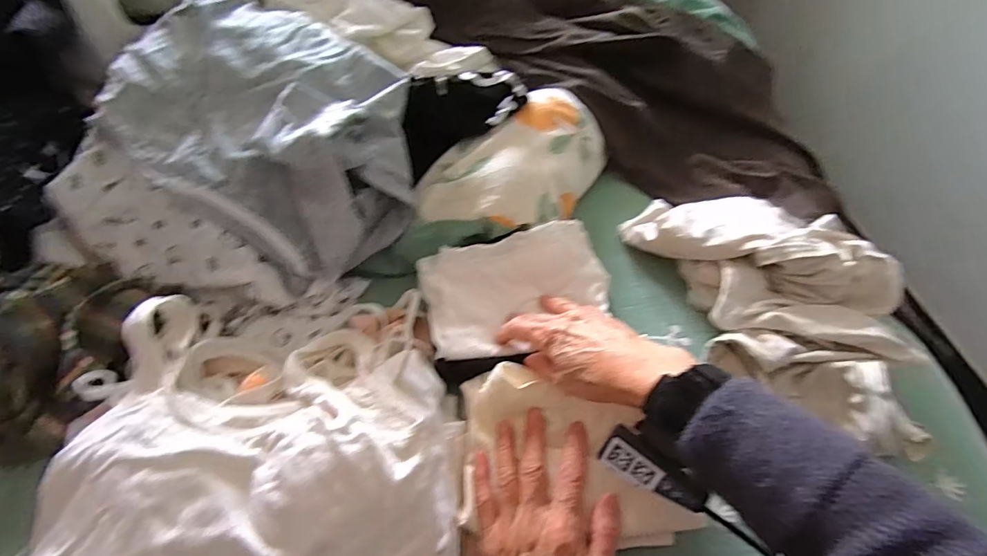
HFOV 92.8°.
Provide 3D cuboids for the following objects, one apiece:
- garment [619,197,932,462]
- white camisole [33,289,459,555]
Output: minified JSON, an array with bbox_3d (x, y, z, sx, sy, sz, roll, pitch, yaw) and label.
[{"bbox_3d":[0.258,0.009,0.430,0.156,0.076,0.294,-24,52,-17],"label":"garment"},{"bbox_3d":[-0.180,0.134,0.374,0.285,0.084,0.254,-7,49,-3],"label":"white camisole"}]

